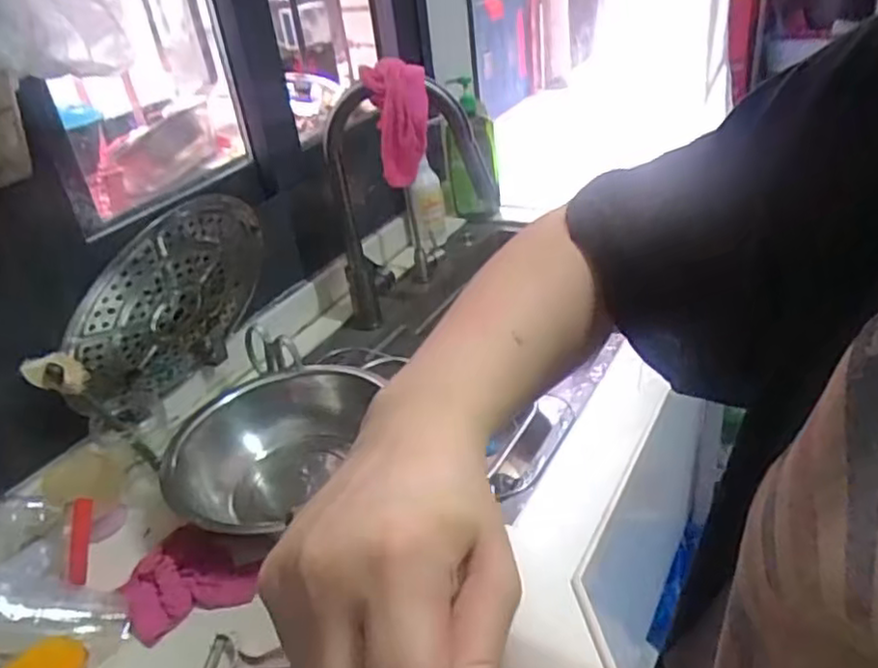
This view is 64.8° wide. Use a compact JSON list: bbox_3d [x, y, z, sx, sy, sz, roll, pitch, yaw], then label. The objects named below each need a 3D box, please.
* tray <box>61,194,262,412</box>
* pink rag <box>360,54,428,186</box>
[{"bbox_3d":[-0.329,-0.043,0.876,0.023,0.278,0.284,30,15,11],"label":"tray"},{"bbox_3d":[-0.056,-0.308,0.999,0.087,0.159,0.106,-8,32,0],"label":"pink rag"}]

